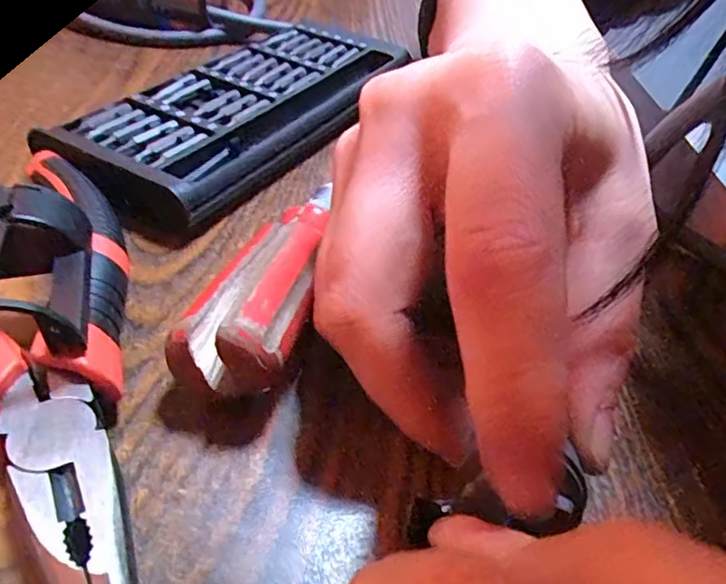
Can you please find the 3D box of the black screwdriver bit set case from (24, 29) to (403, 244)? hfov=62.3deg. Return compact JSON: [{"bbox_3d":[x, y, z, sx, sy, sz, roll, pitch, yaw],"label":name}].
[{"bbox_3d":[-0.043,-0.069,0.229,0.062,0.019,0.148,24,45,19],"label":"black screwdriver bit set case"}]

